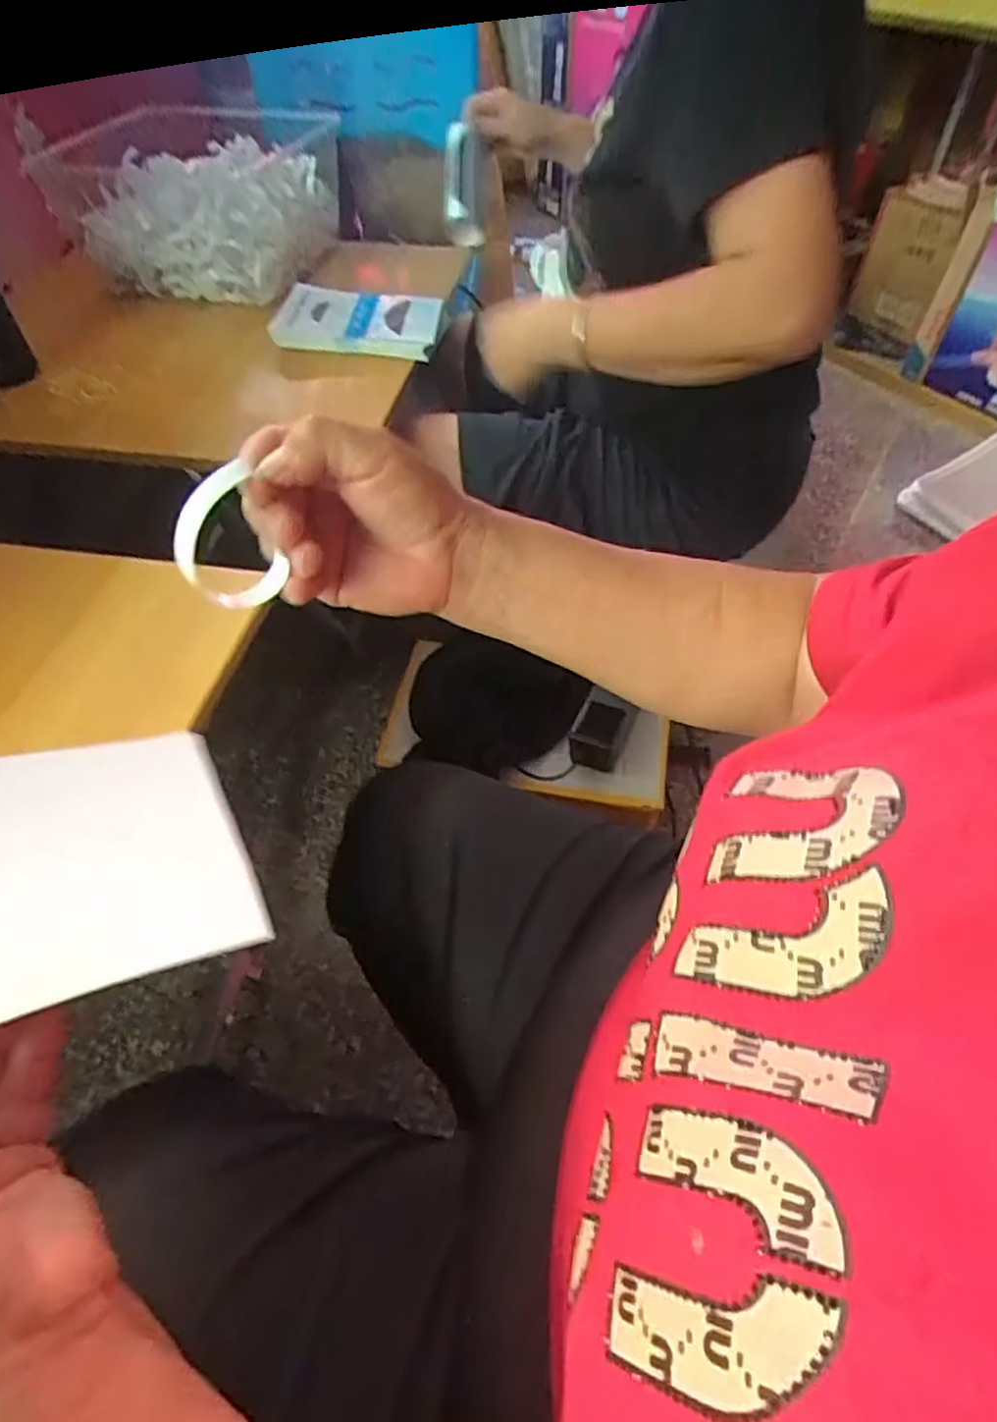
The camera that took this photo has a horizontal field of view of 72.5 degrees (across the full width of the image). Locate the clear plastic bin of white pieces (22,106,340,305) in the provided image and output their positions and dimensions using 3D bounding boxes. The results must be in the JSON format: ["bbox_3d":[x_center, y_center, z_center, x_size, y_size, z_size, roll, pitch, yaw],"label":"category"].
[{"bbox_3d":[-0.341,-0.633,0.852,0.261,0.134,0.224,8,51,7],"label":"clear plastic bin of white pieces"}]

